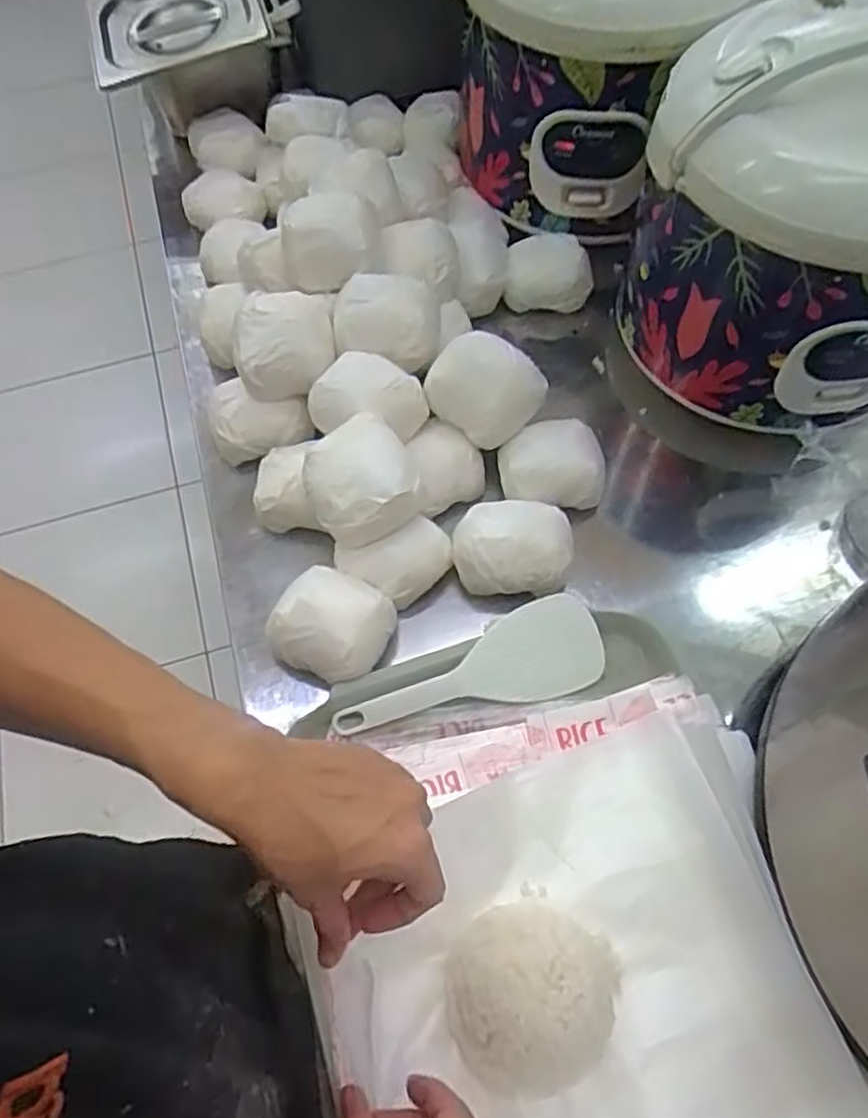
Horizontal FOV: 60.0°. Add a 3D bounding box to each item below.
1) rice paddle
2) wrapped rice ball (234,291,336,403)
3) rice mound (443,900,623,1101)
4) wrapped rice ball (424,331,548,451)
[{"bbox_3d":[0.024,0.081,0.525,0.185,0.015,0.063,-17,94,-2],"label":"rice paddle"},{"bbox_3d":[-0.116,-0.172,0.597,0.071,0.051,0.068,-2,63,1],"label":"wrapped rice ball"},{"bbox_3d":[0.058,0.246,0.422,0.100,0.038,0.094,-1,63,2],"label":"rice mound"},{"bbox_3d":[0.037,-0.134,0.576,0.078,0.057,0.065,41,71,20],"label":"wrapped rice ball"}]

